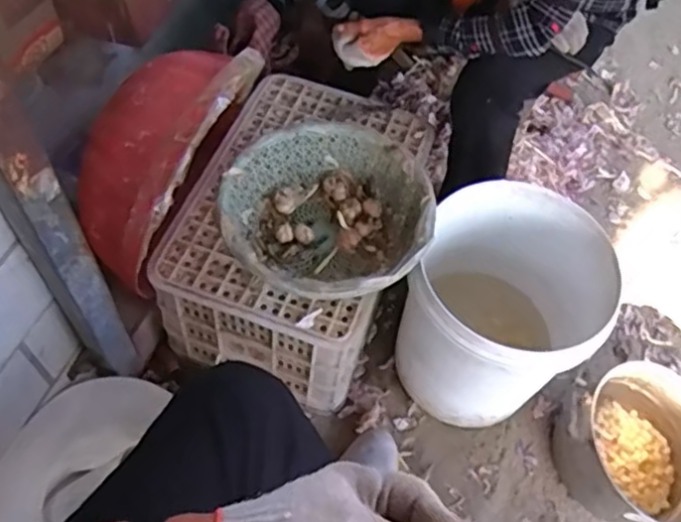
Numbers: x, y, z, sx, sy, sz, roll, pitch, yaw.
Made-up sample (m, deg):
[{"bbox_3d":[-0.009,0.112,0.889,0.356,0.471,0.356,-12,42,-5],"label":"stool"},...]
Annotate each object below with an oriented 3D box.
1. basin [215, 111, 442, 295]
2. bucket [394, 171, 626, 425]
[{"bbox_3d":[-0.024,-0.071,1.102,0.330,0.136,0.357,2,57,-3],"label":"basin"},{"bbox_3d":[0.274,0.102,1.196,0.287,0.396,0.353,21,58,9],"label":"bucket"}]

